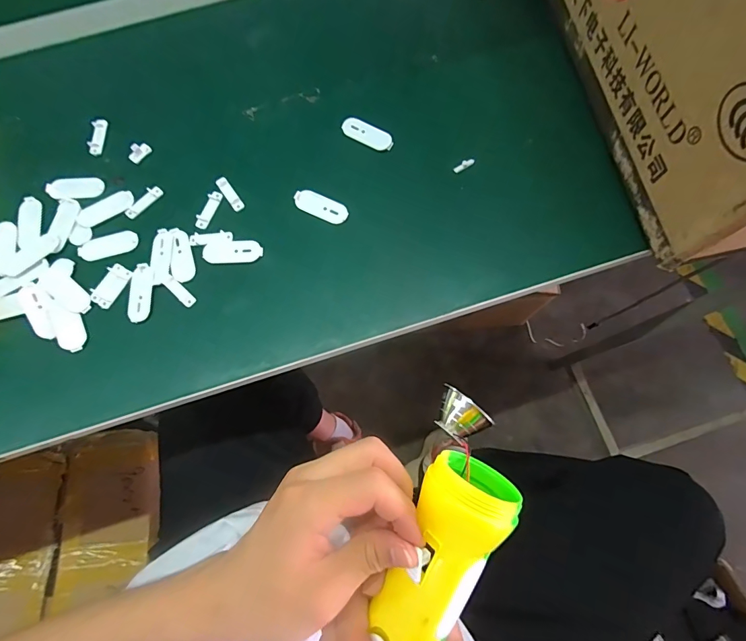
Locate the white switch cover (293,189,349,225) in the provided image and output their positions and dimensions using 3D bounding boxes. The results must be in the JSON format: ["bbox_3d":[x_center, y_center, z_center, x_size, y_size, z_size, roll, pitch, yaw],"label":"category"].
[{"bbox_3d":[-0.046,-0.101,0.354,0.049,0.004,0.021,25,77,8],"label":"white switch cover"}]

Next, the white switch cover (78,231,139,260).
[{"bbox_3d":[-0.228,-0.065,0.344,0.051,0.004,0.018,-15,75,-3],"label":"white switch cover"}]

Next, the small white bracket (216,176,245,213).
[{"bbox_3d":[-0.129,-0.114,0.360,0.011,0.004,0.036,-35,77,-8],"label":"small white bracket"}]

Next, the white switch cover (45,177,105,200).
[{"bbox_3d":[-0.267,-0.119,0.359,0.048,0.006,0.019,-4,74,0],"label":"white switch cover"}]

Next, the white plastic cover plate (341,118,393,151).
[{"bbox_3d":[-0.004,-0.171,0.366,0.050,0.004,0.021,29,77,9],"label":"white plastic cover plate"}]

